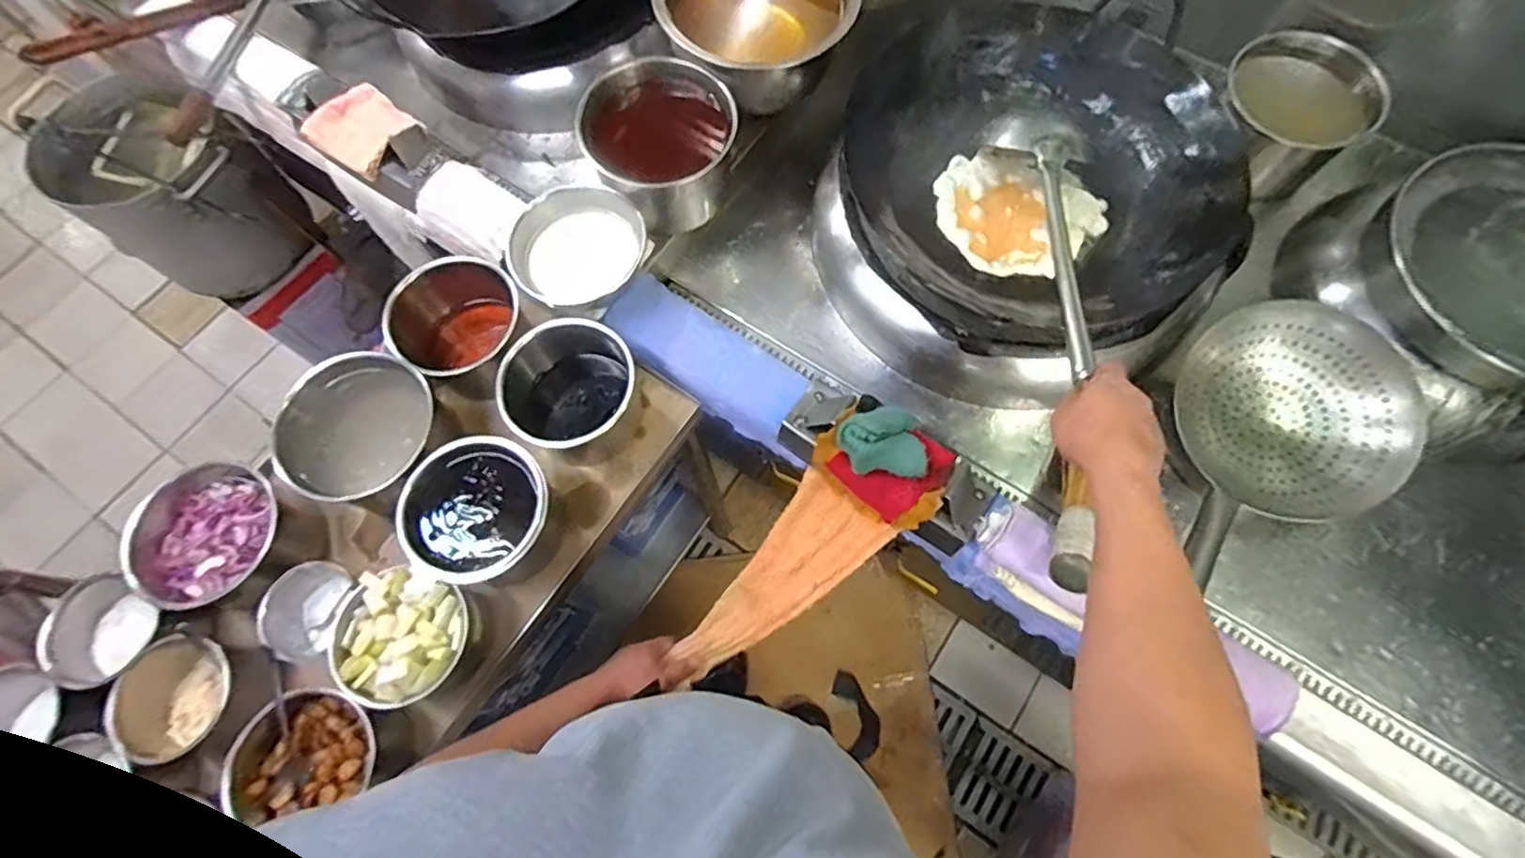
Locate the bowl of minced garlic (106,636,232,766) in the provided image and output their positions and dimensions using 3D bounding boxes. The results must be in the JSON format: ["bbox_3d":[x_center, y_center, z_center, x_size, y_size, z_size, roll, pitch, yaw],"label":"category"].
[{"bbox_3d":[-0.617,0.287,0.694,0.108,0.056,0.118,0,70,1],"label":"bowl of minced garlic"}]

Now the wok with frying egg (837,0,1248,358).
[{"bbox_3d":[0.320,-0.307,0.793,0.409,0.155,0.393,-5,70,-1],"label":"wok with frying egg"}]

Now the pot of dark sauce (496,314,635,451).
[{"bbox_3d":[-0.234,-0.045,0.811,0.152,0.106,0.164,0,70,1],"label":"pot of dark sauce"}]

